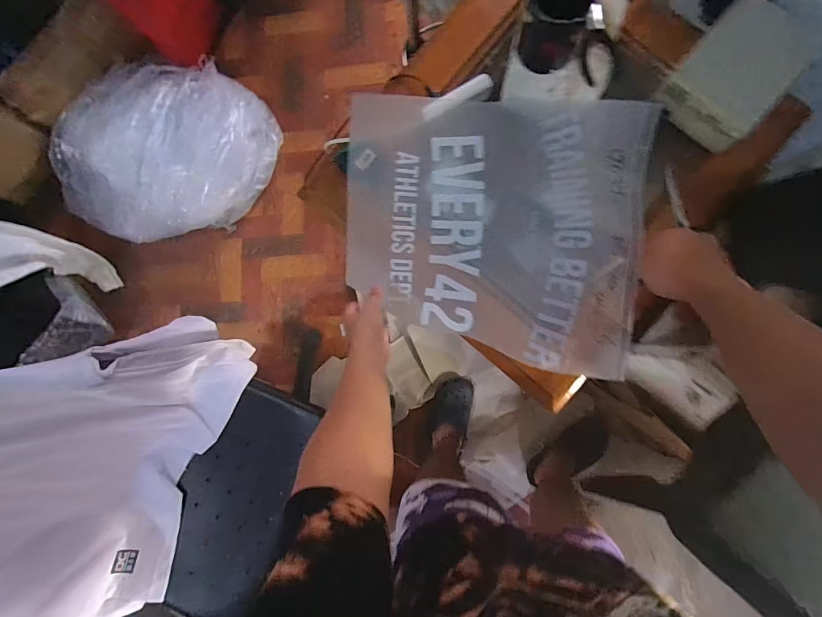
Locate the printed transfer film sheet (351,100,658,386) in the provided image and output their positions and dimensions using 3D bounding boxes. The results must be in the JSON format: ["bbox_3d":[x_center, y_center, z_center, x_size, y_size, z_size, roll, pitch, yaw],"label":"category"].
[{"bbox_3d":[0.128,-0.131,0.644,0.471,0.086,0.394,7,86,5],"label":"printed transfer film sheet"}]

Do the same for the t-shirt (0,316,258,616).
[{"bbox_3d":[-0.517,0.261,0.593,0.235,0.389,0.523,22,88,6],"label":"t-shirt"}]

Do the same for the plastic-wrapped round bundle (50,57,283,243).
[{"bbox_3d":[-0.808,-0.509,1.269,0.661,0.217,0.575,21,88,6],"label":"plastic-wrapped round bundle"}]

